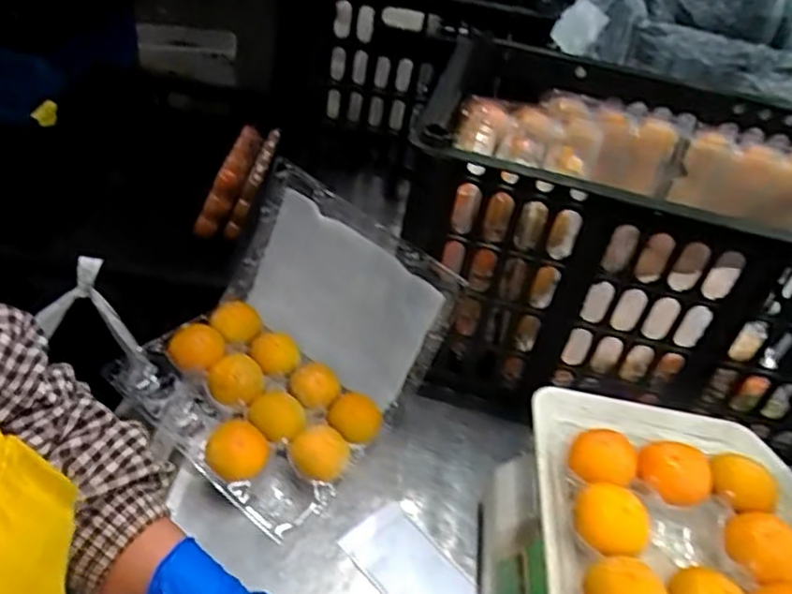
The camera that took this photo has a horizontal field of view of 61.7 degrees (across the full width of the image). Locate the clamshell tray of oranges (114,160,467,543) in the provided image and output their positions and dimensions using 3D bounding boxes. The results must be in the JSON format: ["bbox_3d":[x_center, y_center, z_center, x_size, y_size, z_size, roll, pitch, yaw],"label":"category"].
[{"bbox_3d":[-0.107,0.045,0.619,0.223,0.205,0.225,33,44,26],"label":"clamshell tray of oranges"}]

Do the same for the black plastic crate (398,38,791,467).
[{"bbox_3d":[0.267,-0.052,0.739,0.483,0.282,0.409,16,39,8],"label":"black plastic crate"}]

